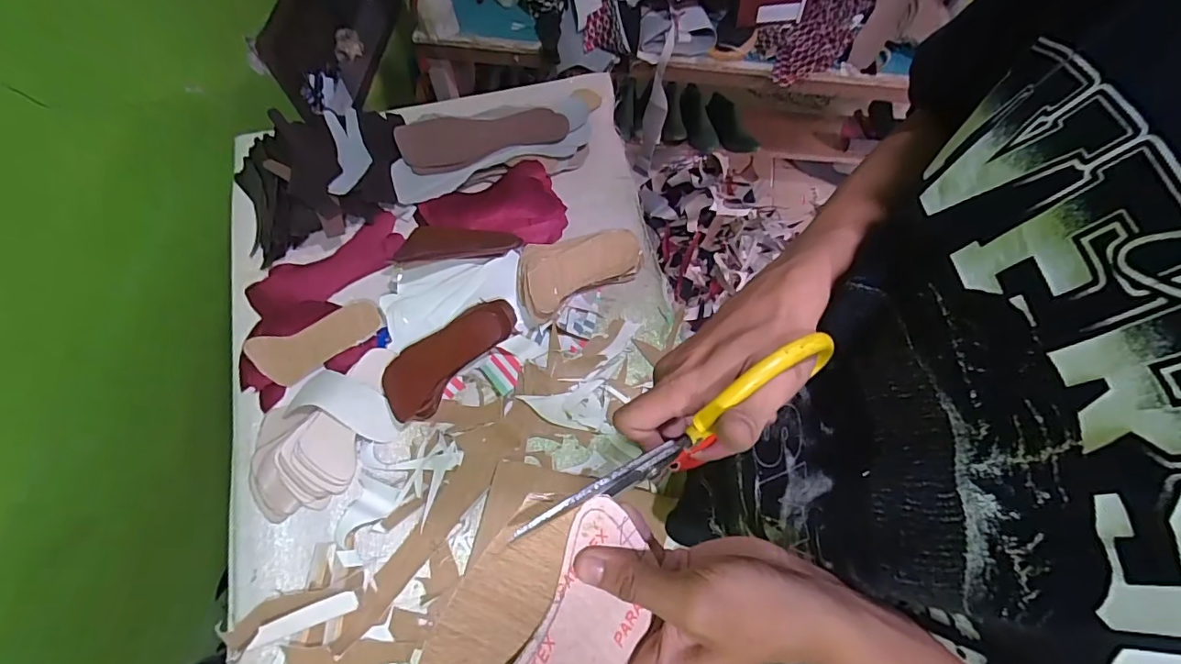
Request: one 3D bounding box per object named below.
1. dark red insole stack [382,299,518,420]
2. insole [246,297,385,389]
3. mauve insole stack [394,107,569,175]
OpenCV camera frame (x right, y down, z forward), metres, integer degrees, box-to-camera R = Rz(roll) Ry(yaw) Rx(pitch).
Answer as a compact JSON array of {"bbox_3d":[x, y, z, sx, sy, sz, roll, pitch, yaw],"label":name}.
[{"bbox_3d":[-0.189,0.028,0.679,0.080,0.035,0.199,42,74,15],"label":"dark red insole stack"},{"bbox_3d":[-0.362,0.015,0.686,0.162,0.010,0.069,-23,104,-17],"label":"insole"},{"bbox_3d":[-0.164,-0.305,0.795,0.257,0.018,0.086,-15,84,-12],"label":"mauve insole stack"}]

